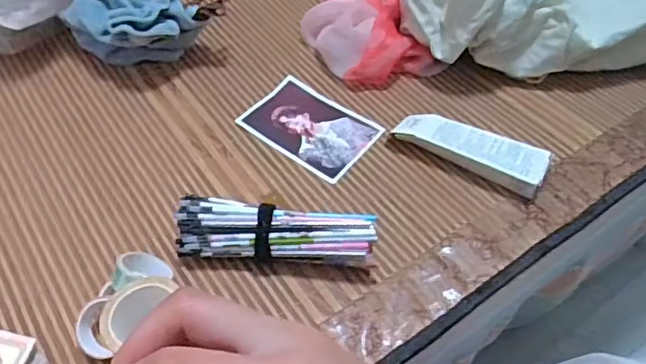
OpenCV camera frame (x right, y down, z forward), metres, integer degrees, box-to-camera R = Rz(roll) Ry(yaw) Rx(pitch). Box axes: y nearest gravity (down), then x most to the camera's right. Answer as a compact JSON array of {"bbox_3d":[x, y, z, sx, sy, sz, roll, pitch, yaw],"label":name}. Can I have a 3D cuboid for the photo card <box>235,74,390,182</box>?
[{"bbox_3d":[-0.010,-0.047,0.492,0.105,0.004,0.072,33,58,22],"label":"photo card"}]

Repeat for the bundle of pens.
[{"bbox_3d":[-0.033,0.039,0.399,0.132,0.037,0.035,4,53,0],"label":"bundle of pens"}]

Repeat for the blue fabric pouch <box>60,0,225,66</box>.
[{"bbox_3d":[-0.157,-0.134,0.514,0.136,0.059,0.063,-2,53,-5],"label":"blue fabric pouch"}]

